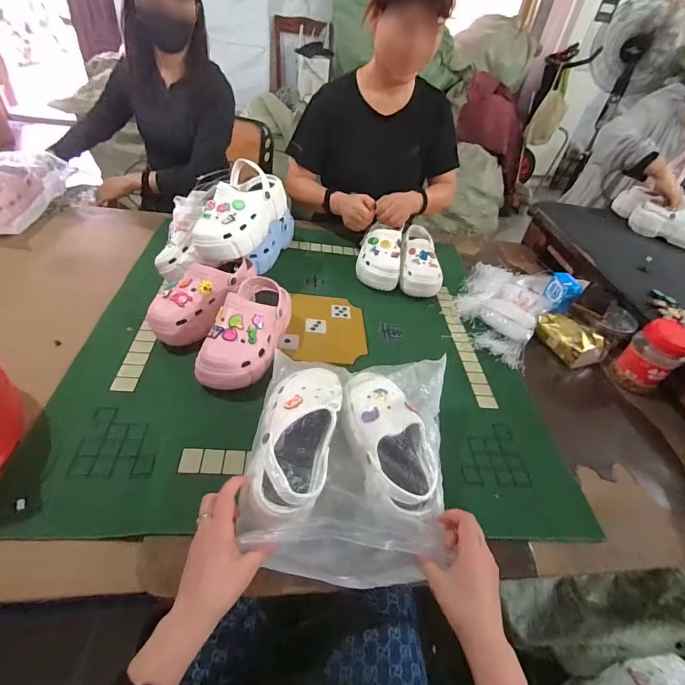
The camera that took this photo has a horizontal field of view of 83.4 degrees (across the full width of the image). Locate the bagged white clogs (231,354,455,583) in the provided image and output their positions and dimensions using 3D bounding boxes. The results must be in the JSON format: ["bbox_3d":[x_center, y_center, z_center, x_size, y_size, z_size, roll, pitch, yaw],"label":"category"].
[{"bbox_3d":[0.011,0.157,0.564,0.266,0.128,0.305,7,42,0],"label":"bagged white clogs"}]

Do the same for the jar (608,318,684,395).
[{"bbox_3d":[0.668,0.030,0.826,0.083,0.143,0.097,-28,55,-33],"label":"jar"}]

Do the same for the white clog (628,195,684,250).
[{"bbox_3d":[1.091,-0.386,1.245,0.250,0.129,0.106,15,43,6],"label":"white clog"}]

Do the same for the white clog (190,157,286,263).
[{"bbox_3d":[-0.222,-0.283,0.830,0.113,0.121,0.237,21,44,12],"label":"white clog"}]

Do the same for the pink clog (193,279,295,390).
[{"bbox_3d":[-0.175,-0.018,0.718,0.108,0.109,0.249,12,43,2],"label":"pink clog"}]

